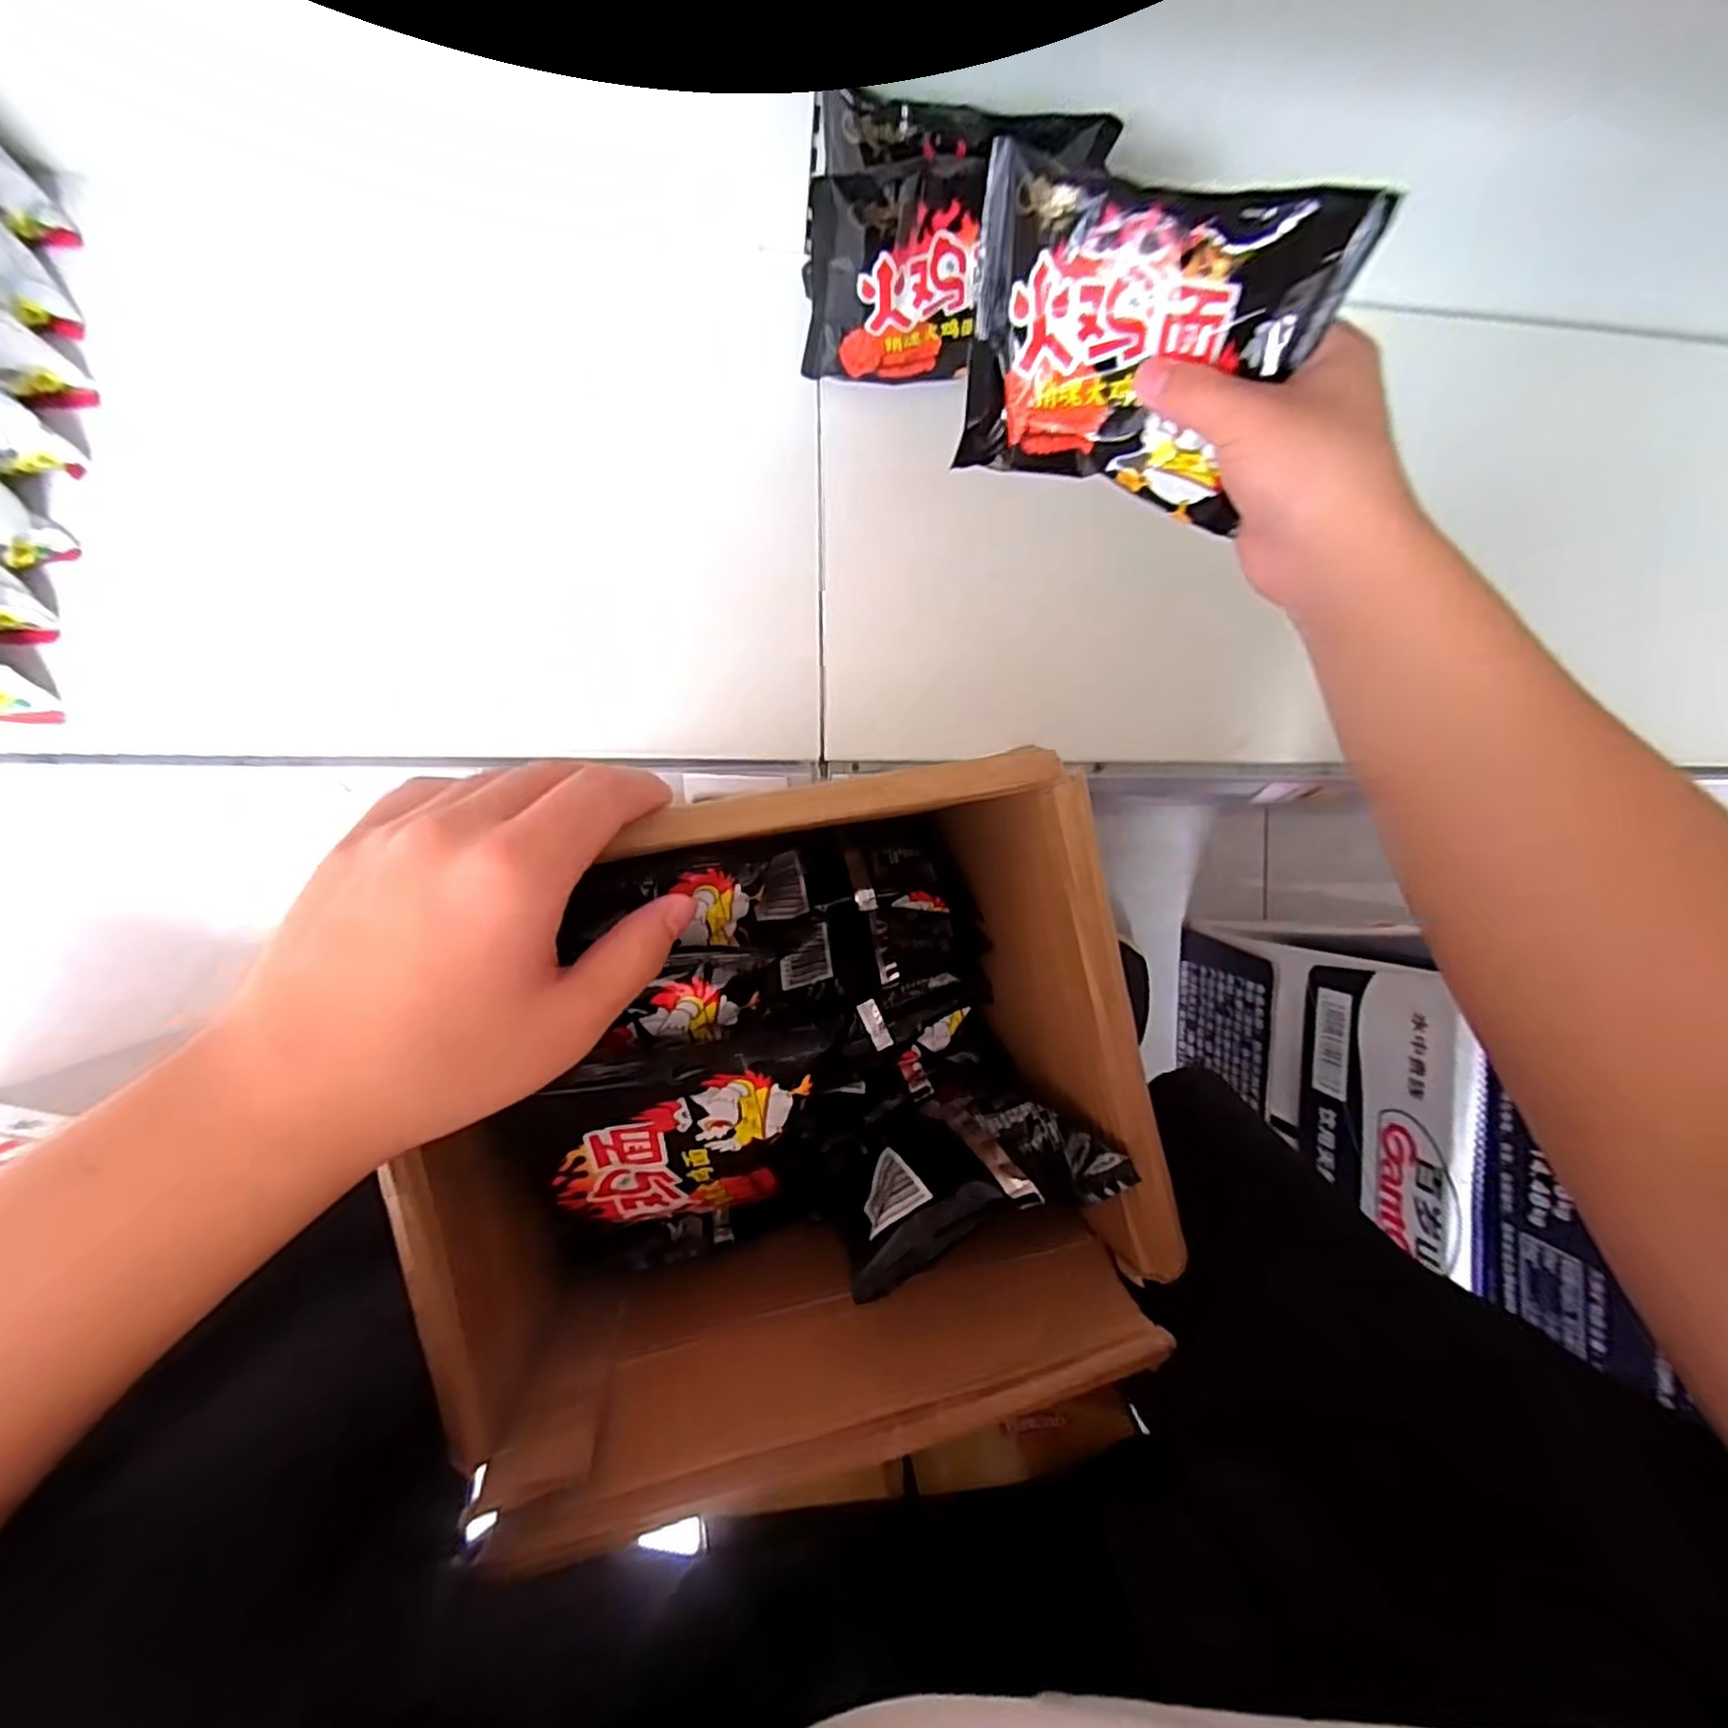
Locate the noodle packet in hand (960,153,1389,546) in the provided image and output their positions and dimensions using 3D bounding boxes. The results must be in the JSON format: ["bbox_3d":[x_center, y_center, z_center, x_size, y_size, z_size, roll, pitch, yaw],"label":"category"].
[{"bbox_3d":[0.119,-0.234,0.337,0.155,0.119,0.022,25,50,17],"label":"noodle packet in hand"}]

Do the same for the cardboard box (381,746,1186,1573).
[{"bbox_3d":[-0.036,0.099,0.345,0.286,0.163,0.242,-15,93,-8],"label":"cardboard box"}]

